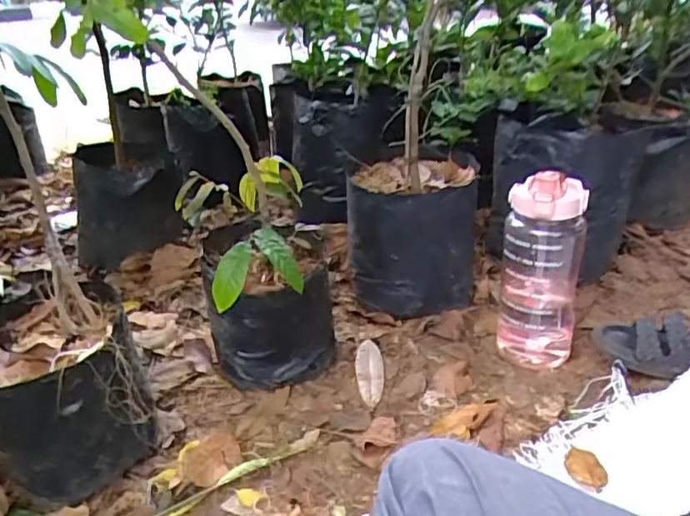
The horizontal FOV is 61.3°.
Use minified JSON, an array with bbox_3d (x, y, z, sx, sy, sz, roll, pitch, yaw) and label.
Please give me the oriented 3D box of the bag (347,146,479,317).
[{"bbox_3d":[0.125,-0.051,1.081,0.213,0.240,0.268,0,26,10],"label":"bag"}]

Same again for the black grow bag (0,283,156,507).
[{"bbox_3d":[-0.346,0.173,0.720,0.180,0.198,0.176,-13,27,-17],"label":"black grow bag"}]

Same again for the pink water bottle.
[{"bbox_3d":[0.298,0.011,0.885,0.111,0.284,0.104,5,28,19],"label":"pink water bottle"}]

